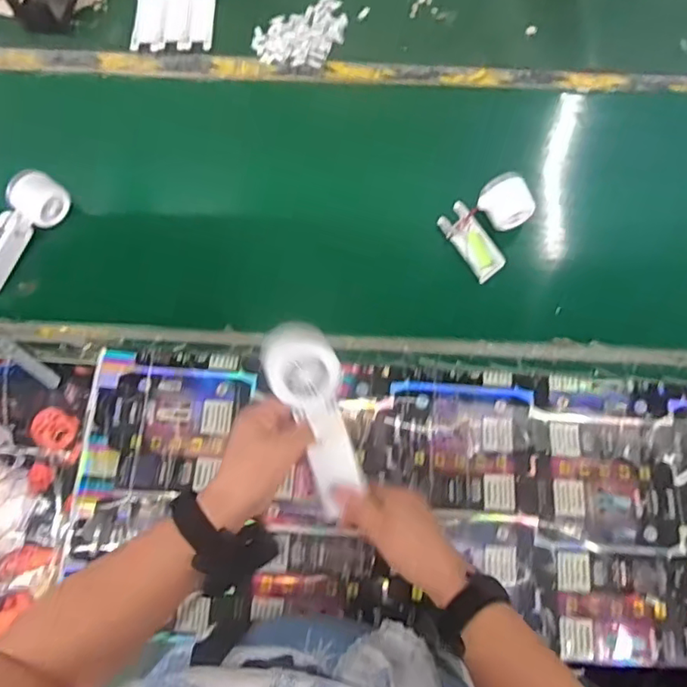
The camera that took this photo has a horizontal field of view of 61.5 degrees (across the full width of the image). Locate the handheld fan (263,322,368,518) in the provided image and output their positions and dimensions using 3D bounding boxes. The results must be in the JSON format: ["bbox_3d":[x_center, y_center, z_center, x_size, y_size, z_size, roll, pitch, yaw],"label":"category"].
[{"bbox_3d":[-0.022,0.062,0.485,0.055,0.040,0.158,-17,104,-4],"label":"handheld fan"}]

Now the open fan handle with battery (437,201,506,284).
[{"bbox_3d":[0.170,-0.135,0.761,0.044,0.026,0.106,-27,76,-8],"label":"open fan handle with battery"}]

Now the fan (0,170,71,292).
[{"bbox_3d":[-0.430,-0.144,0.752,0.054,0.051,0.170,29,75,8],"label":"fan"}]

